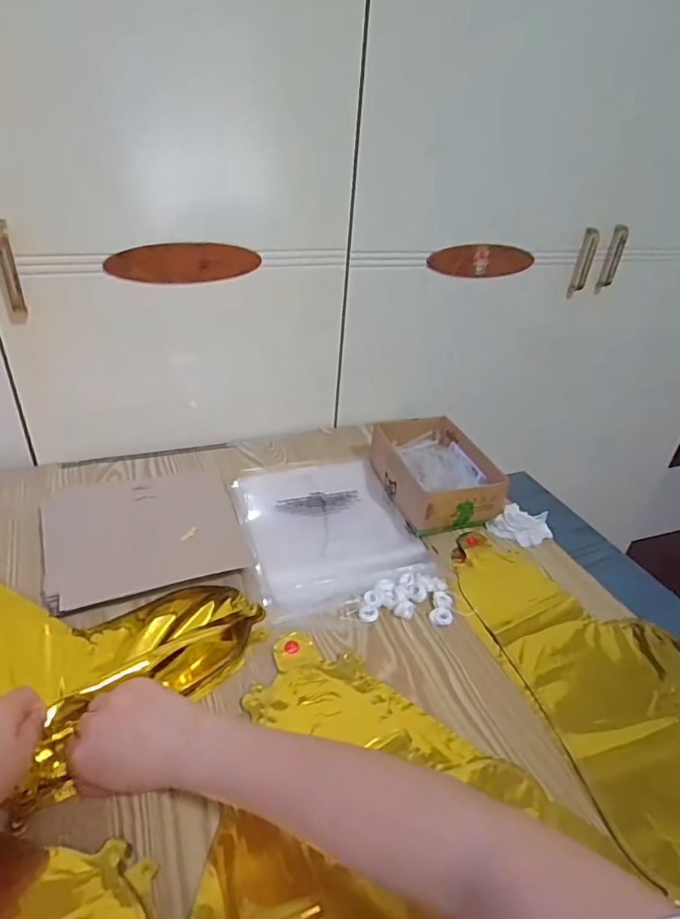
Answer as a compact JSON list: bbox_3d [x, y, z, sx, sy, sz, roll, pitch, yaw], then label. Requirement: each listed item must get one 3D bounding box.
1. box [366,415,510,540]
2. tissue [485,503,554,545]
[{"bbox_3d":[0.133,0.018,0.746,0.130,0.065,0.180,-6,34,-18],"label":"box"},{"bbox_3d":[0.241,0.085,0.705,0.077,0.029,0.046,17,34,17],"label":"tissue"}]

